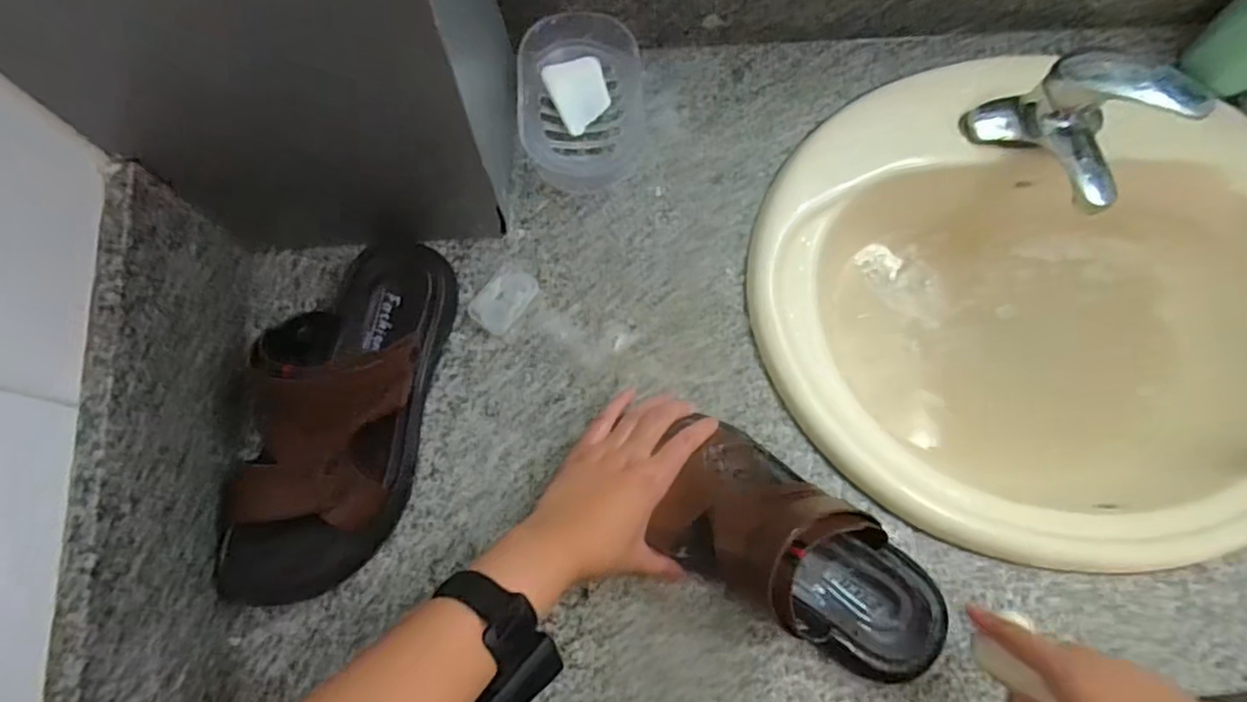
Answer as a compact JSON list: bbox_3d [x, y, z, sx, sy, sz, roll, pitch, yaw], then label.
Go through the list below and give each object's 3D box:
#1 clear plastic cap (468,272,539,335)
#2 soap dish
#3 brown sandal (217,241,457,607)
[{"bbox_3d":[-0.098,-0.042,0.574,0.058,0.016,0.036,-44,80,-10],"label":"clear plastic cap"},{"bbox_3d":[-0.035,-0.216,0.601,0.103,0.054,0.142,-3,76,-1],"label":"soap dish"},{"bbox_3d":[-0.205,0.044,0.504,0.094,0.102,0.290,9,76,2],"label":"brown sandal"}]

